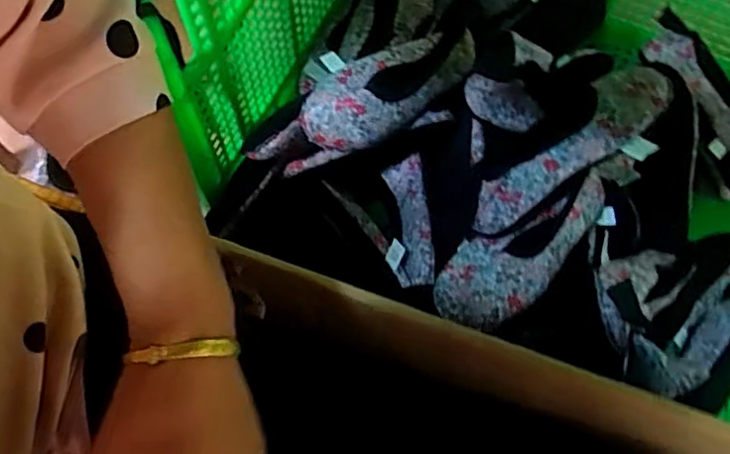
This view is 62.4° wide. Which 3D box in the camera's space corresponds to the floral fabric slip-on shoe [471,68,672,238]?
[{"bbox_3d":[0.196,-0.072,0.588,0.227,0.067,0.064,-40,74,5],"label":"floral fabric slip-on shoe"}]

